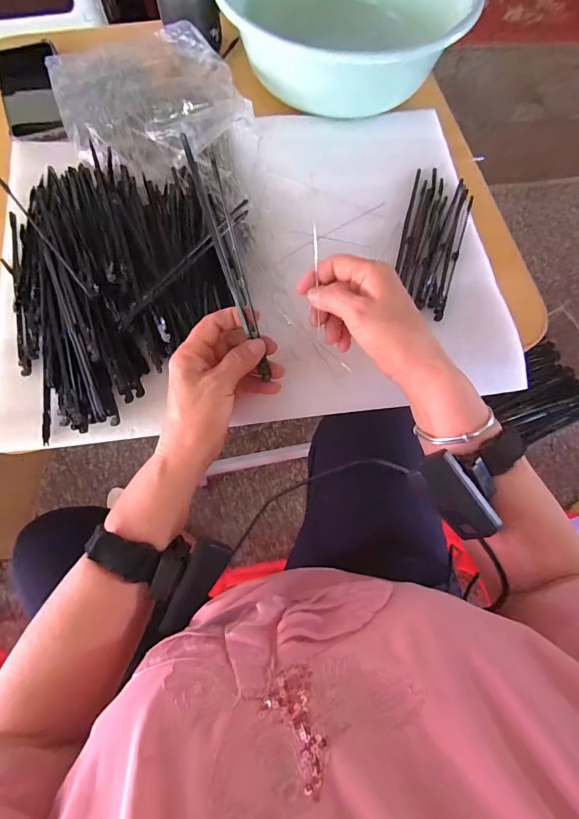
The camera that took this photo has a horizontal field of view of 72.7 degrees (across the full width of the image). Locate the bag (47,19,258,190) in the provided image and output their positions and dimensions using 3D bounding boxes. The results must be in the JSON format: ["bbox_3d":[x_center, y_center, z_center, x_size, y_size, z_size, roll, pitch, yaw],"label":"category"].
[{"bbox_3d":[-0.167,-0.369,0.461,0.204,0.049,0.249,-19,66,-7],"label":"bag"}]

